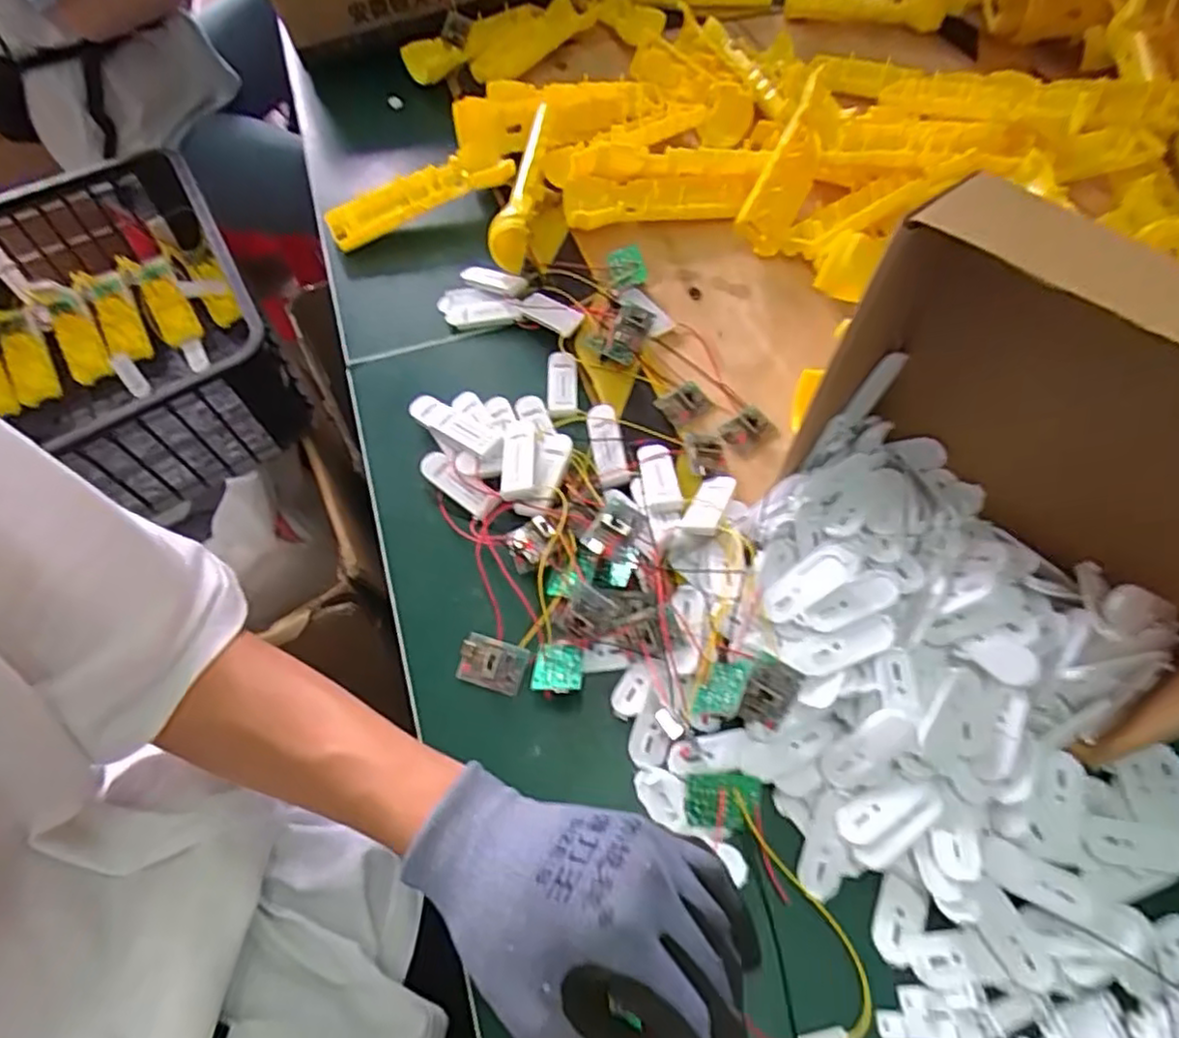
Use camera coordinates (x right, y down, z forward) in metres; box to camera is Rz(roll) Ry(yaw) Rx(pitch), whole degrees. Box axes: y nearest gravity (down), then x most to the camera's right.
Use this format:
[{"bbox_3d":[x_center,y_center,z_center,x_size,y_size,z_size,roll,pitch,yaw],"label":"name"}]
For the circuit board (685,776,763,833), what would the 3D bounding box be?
[{"bbox_3d":[0.065,0.139,0.332,0.035,0.006,0.026,1,88,12],"label":"circuit board"}]

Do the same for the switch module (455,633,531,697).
[{"bbox_3d":[-0.055,0.081,0.379,0.038,0.007,0.027,16,79,6],"label":"switch module"}]

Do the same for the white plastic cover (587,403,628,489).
[{"bbox_3d":[0.011,-0.048,0.452,0.019,0.019,0.063,-9,71,-5],"label":"white plastic cover"}]

